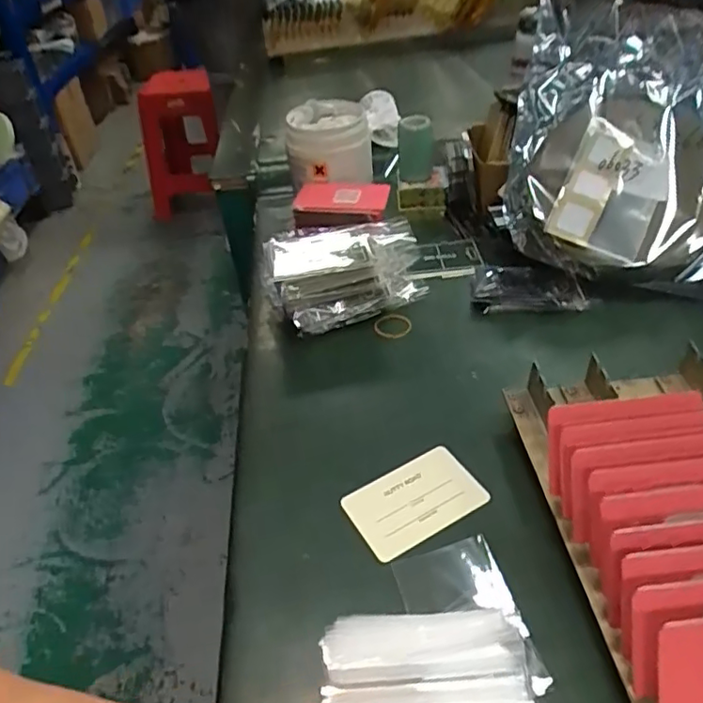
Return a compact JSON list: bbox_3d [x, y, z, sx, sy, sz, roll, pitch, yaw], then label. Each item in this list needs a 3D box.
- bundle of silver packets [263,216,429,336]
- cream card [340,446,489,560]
[{"bbox_3d":[-0.009,-0.076,0.537,0.137,0.065,0.099,-19,42,-15],"label":"bundle of silver packets"},{"bbox_3d":[0.042,0.097,0.380,0.086,0.004,0.053,-22,45,-21],"label":"cream card"}]

